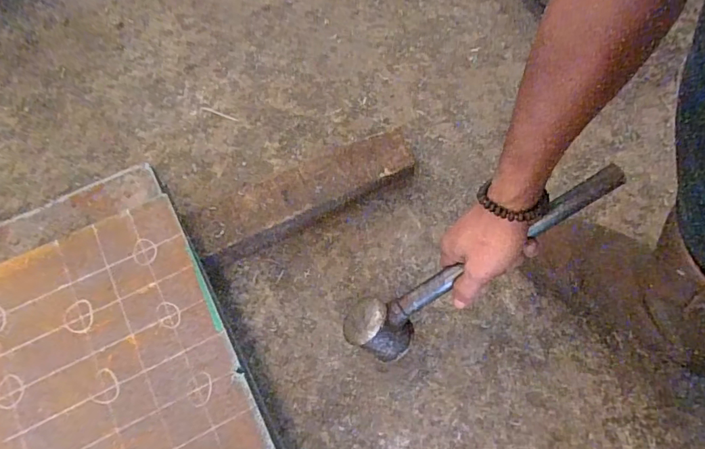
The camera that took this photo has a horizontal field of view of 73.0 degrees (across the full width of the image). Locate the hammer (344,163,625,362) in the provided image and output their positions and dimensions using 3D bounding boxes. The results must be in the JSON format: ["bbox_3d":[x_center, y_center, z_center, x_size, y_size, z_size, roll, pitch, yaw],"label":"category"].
[{"bbox_3d":[0.130,0.041,0.479,0.305,0.049,0.064,-34,70,12],"label":"hammer"}]

